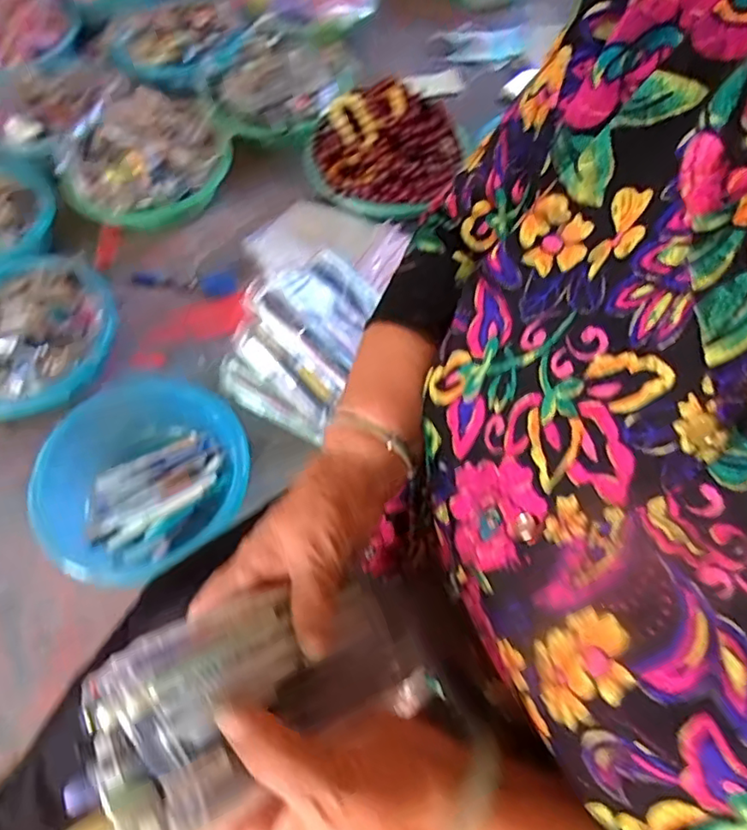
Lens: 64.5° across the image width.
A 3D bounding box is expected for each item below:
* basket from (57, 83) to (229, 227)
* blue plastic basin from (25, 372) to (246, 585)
[{"bbox_3d":[-0.336,-0.386,0.873,0.236,0.078,0.231,-22,63,-11],"label":"basket"},{"bbox_3d":[-0.266,0.066,0.674,0.235,0.063,0.220,0,61,0],"label":"blue plastic basin"}]

